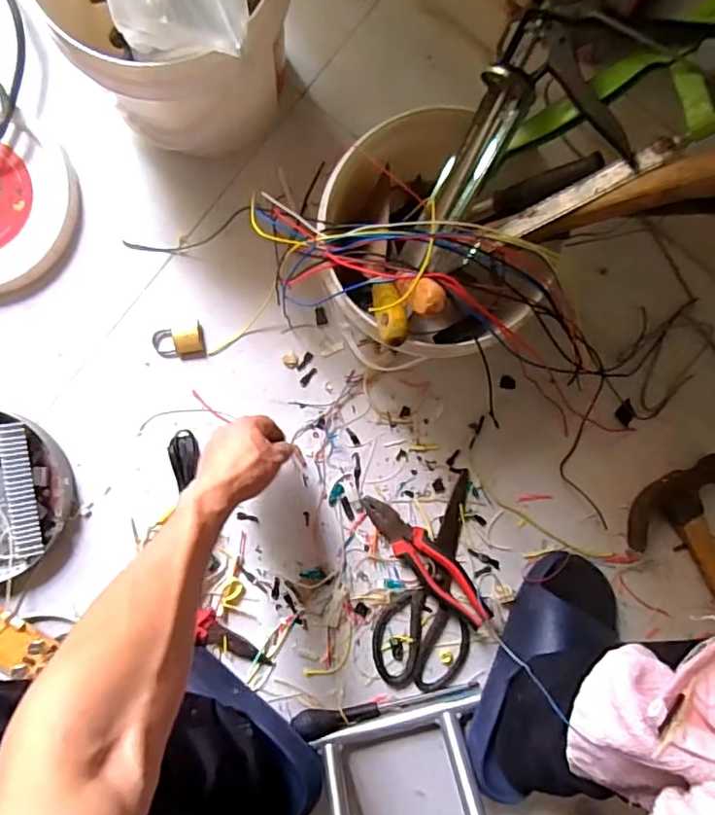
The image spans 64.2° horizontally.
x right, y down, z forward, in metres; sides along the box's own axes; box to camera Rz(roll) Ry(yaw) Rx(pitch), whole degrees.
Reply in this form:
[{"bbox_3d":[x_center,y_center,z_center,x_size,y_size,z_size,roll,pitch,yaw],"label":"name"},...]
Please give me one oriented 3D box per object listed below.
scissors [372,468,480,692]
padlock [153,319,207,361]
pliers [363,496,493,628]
[{"bbox_3d":[0.086,0.205,0.669,0.114,0.023,0.262,7,90,-1],"label":"scissors"},{"bbox_3d":[-0.214,-0.076,0.683,0.060,0.013,0.041,-13,90,-1],"label":"padlock"},{"bbox_3d":[0.081,0.175,0.666,0.046,0.032,0.187,-41,90,-1],"label":"pliers"}]

